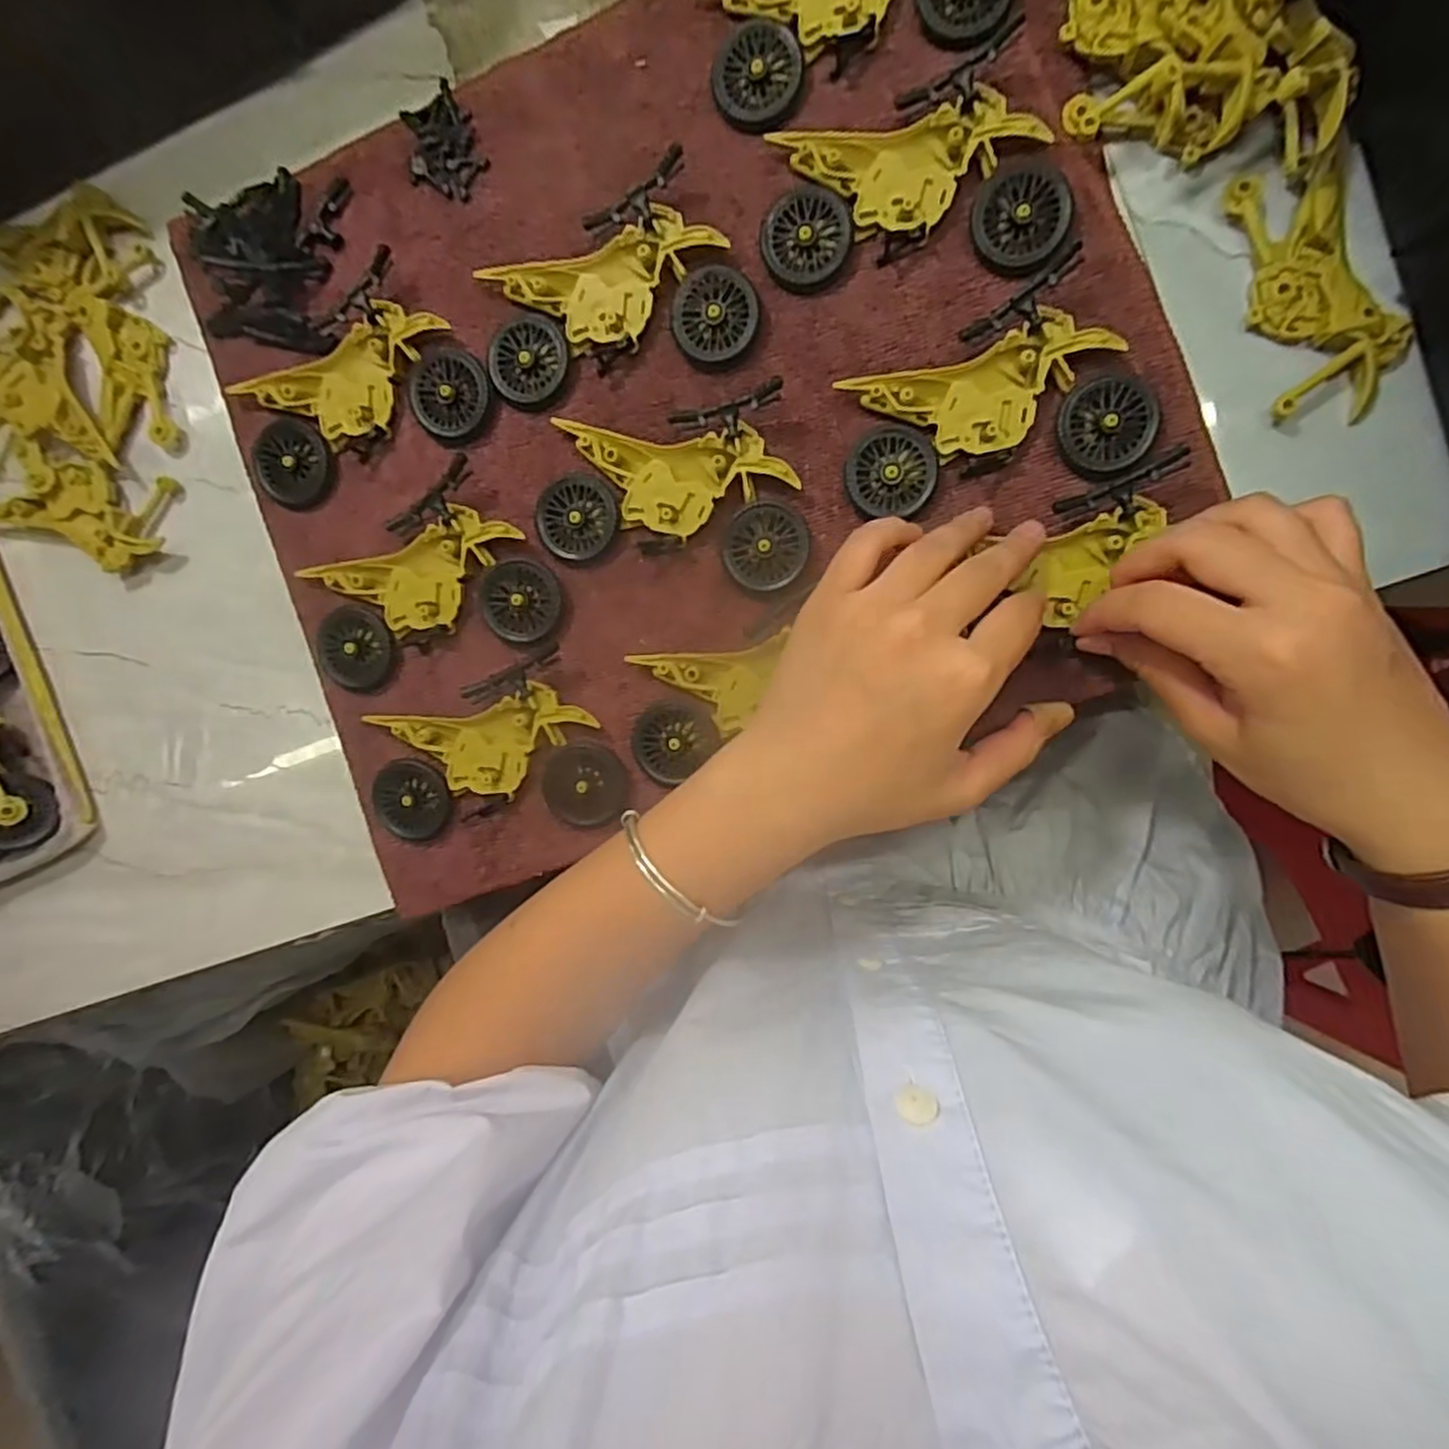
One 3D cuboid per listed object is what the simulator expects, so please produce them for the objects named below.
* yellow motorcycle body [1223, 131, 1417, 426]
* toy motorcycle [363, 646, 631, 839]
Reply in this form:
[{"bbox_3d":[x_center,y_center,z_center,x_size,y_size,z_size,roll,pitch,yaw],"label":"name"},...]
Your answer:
[{"bbox_3d":[0.227,-0.166,0.272,0.049,0.012,0.095,-14,93,9],"label":"yellow motorcycle body"},{"bbox_3d":[-0.106,0.016,0.324,0.115,0.013,0.074,-13,93,9],"label":"toy motorcycle"}]

